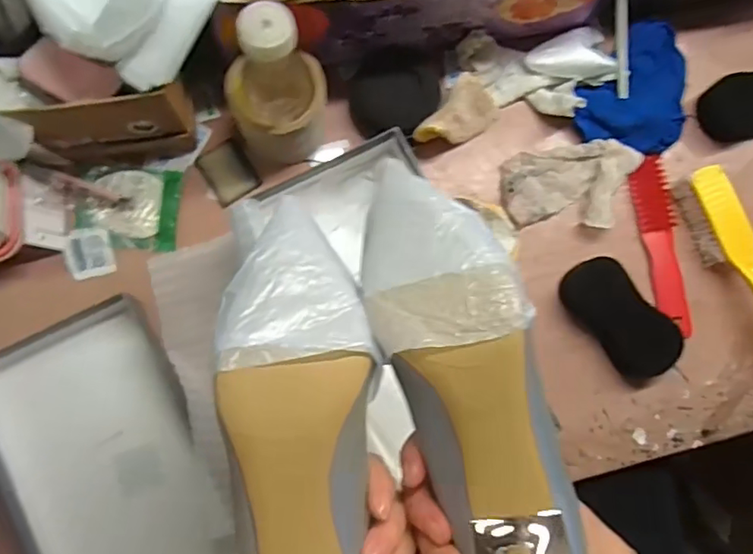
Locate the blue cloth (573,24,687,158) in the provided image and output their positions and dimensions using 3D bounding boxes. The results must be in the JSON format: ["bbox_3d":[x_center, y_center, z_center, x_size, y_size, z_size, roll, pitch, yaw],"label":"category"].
[{"bbox_3d":[0.278,-0.202,0.602,0.114,0.027,0.140,20,80,0],"label":"blue cloth"}]

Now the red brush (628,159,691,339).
[{"bbox_3d":[0.296,-0.034,0.591,0.039,0.012,0.184,-7,81,-5],"label":"red brush"}]

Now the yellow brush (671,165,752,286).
[{"bbox_3d":[0.368,-0.002,0.571,0.044,0.043,0.227,-20,83,-7],"label":"yellow brush"}]

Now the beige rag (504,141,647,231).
[{"bbox_3d":[0.201,-0.094,0.586,0.139,0.016,0.087,-5,81,-5],"label":"beige rag"}]

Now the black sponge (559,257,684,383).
[{"bbox_3d":[0.241,0.040,0.564,0.060,0.029,0.128,-38,85,-9],"label":"black sponge"}]

